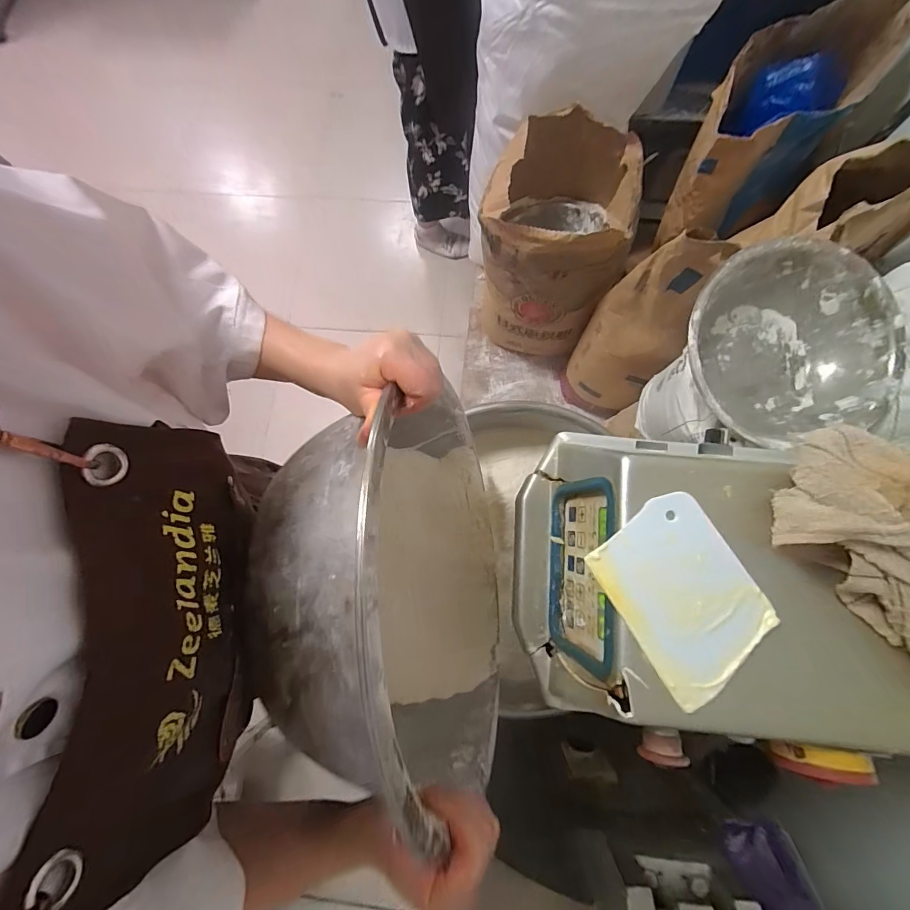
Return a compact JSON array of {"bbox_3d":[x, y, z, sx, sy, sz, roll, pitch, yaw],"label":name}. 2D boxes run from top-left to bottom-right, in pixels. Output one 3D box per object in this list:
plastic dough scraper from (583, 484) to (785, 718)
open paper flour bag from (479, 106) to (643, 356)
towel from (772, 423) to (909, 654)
[{"bbox_3d":[0.175,0.106,0.307,0.099,0.004,0.130,-31,77,-2],"label":"plastic dough scraper"},{"bbox_3d":[0.219,-0.482,1.029,0.301,0.556,0.282,-3,77,0],"label":"open paper flour bag"},{"bbox_3d":[0.336,0.065,0.281,0.194,0.066,0.125,42,81,9],"label":"towel"}]

